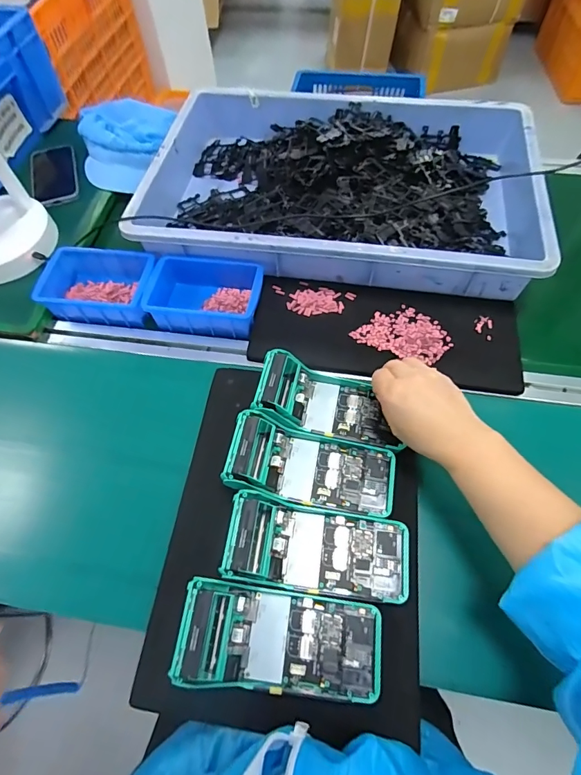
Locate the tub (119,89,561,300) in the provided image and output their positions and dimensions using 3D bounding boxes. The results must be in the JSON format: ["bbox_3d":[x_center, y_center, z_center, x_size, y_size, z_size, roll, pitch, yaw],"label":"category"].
[{"bbox_3d":[0.076,-0.305,0.626,0.551,0.089,0.357,8,62,7],"label":"tub"}]

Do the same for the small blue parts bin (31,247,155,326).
[{"bbox_3d":[-0.265,-0.144,0.579,0.151,0.057,0.100,5,62,5],"label":"small blue parts bin"}]

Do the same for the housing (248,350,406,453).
[{"bbox_3d":[0.045,0.010,0.450,0.153,0.057,0.079,10,62,8],"label":"housing"}]

